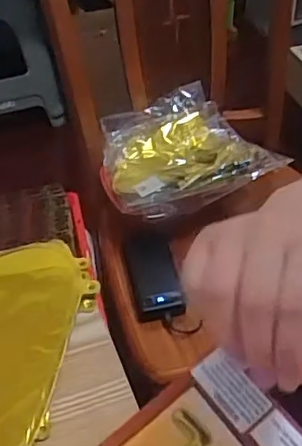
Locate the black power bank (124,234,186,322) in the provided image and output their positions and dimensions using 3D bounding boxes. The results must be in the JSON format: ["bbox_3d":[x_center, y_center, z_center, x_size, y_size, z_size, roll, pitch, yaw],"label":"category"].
[{"bbox_3d":[0.003,0.080,0.899,0.071,0.020,0.128,-14,64,1],"label":"black power bank"}]

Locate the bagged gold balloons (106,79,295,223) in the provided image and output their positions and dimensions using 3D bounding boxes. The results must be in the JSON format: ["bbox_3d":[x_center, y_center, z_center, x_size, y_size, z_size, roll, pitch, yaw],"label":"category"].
[{"bbox_3d":[0.048,-0.116,1.001,0.274,0.065,0.251,-19,49,-14],"label":"bagged gold balloons"}]

